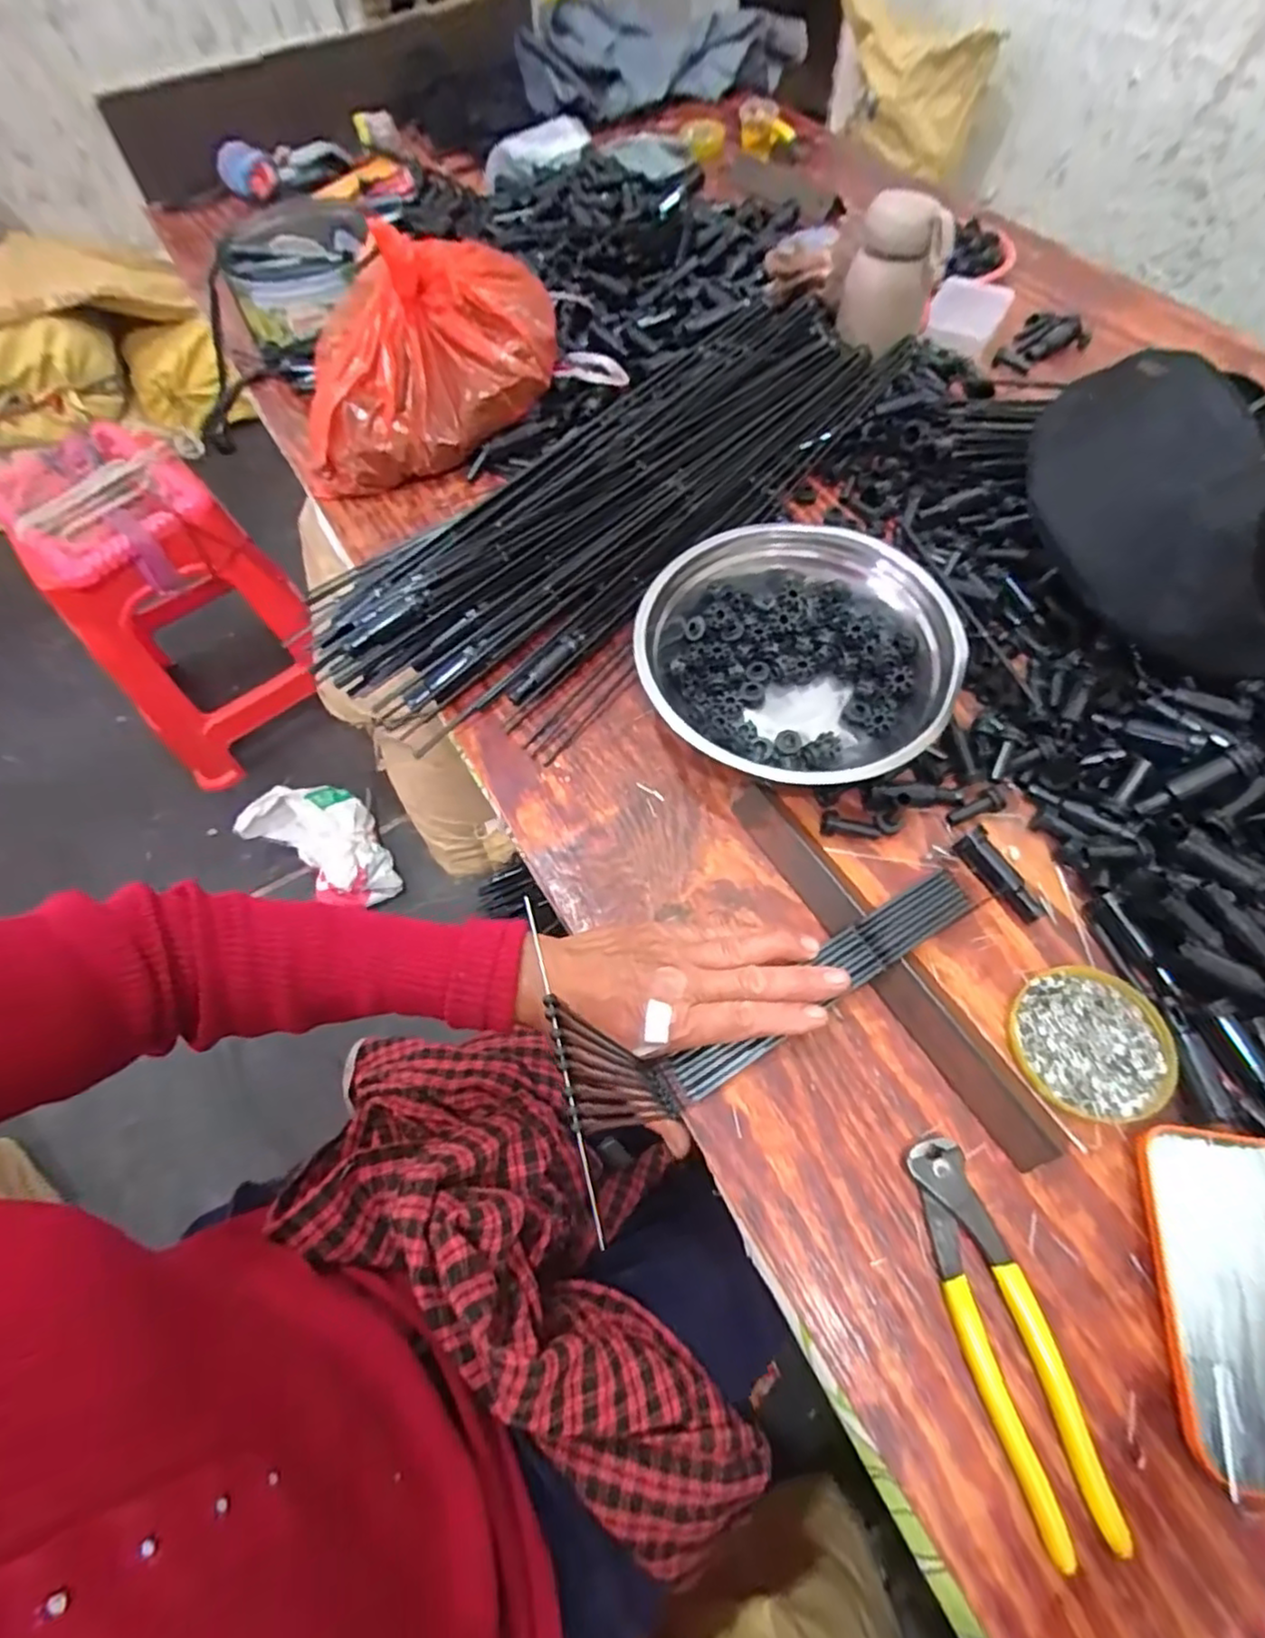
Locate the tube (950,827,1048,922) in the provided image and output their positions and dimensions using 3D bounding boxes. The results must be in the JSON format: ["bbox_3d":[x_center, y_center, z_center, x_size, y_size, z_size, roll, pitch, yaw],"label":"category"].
[{"bbox_3d":[0.235,0.037,0.429,0.020,0.023,0.064,-31,66,-12],"label":"tube"}]

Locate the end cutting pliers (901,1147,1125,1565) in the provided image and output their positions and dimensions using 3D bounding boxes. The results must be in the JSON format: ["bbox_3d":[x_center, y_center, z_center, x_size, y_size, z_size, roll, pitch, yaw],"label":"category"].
[{"bbox_3d":[0.179,0.246,0.327,0.045,0.014,0.162,-16,63,-6],"label":"end cutting pliers"}]

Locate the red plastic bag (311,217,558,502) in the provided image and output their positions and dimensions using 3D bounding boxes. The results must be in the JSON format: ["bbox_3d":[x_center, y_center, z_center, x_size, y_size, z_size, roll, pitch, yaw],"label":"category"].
[{"bbox_3d":[-0.200,-0.449,0.631,0.253,0.134,0.207,-12,63,-4],"label":"red plastic bag"}]

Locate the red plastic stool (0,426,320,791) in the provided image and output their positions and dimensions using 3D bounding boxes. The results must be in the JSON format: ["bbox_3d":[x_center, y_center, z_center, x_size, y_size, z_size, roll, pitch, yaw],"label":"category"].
[{"bbox_3d":[-0.853,-0.398,1.274,0.359,0.469,0.380,-35,67,-15],"label":"red plastic stool"}]

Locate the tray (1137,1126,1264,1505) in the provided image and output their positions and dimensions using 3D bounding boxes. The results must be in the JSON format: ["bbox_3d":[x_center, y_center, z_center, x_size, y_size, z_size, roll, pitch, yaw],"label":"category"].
[{"bbox_3d":[0.297,0.233,0.326,0.073,0.018,0.144,8,64,7],"label":"tray"}]

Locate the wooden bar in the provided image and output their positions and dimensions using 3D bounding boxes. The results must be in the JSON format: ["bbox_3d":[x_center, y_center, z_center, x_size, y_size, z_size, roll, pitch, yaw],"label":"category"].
[{"bbox_3d":[0.148,0.080,0.410,0.027,0.017,0.265,-29,65,-12],"label":"wooden bar"}]

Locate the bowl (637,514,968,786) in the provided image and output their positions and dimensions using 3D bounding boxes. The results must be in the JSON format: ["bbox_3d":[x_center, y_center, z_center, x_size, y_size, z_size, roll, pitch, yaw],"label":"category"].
[{"bbox_3d":[0.113,-0.115,0.481,0.204,0.073,0.214,-1,63,2],"label":"bowl"}]

